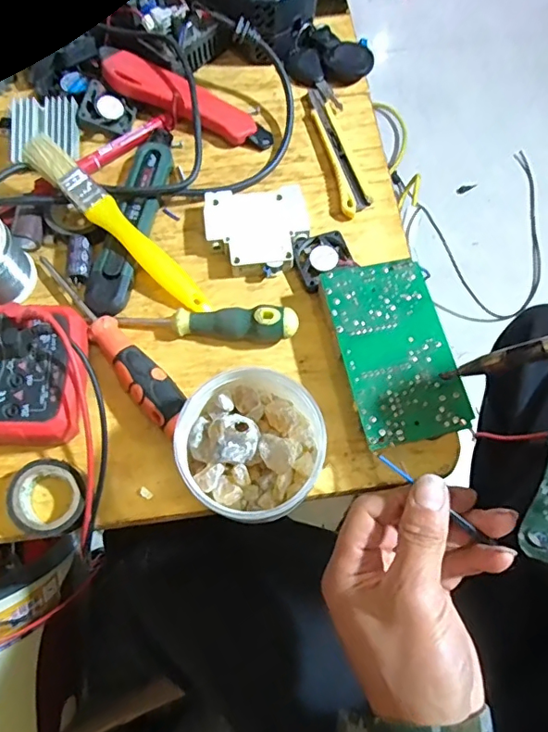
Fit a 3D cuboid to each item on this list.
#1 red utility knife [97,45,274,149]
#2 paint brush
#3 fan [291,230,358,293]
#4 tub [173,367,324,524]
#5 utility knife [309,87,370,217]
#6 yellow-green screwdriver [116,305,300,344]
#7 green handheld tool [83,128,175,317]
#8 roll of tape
[{"bbox_3d":[-0.076,-0.216,0.420,0.151,0.029,0.037,26,72,8],"label":"red utility knife"},{"bbox_3d":[-0.107,-0.097,0.363,0.161,0.006,0.021,44,74,-6],"label":"paint brush"},{"bbox_3d":[0.035,-0.082,0.378,0.042,0.012,0.042,-25,73,-10],"label":"fan"},{"bbox_3d":[-0.012,0.047,0.304,0.082,0.053,0.081,0,70,-1],"label":"tub"},{"bbox_3d":[0.049,-0.177,0.419,0.021,0.006,0.125,-15,71,-6],"label":"utility knife"},{"bbox_3d":[-0.046,-0.031,0.355,0.122,0.024,0.022,7,70,1],"label":"yellow-green screwdriver"},{"bbox_3d":[-0.106,-0.114,0.388,0.031,0.017,0.163,13,70,4],"label":"green handheld tool"},{"bbox_3d":[-0.138,0.082,0.318,0.043,0.018,0.047,0,70,-1],"label":"roll of tape"}]

